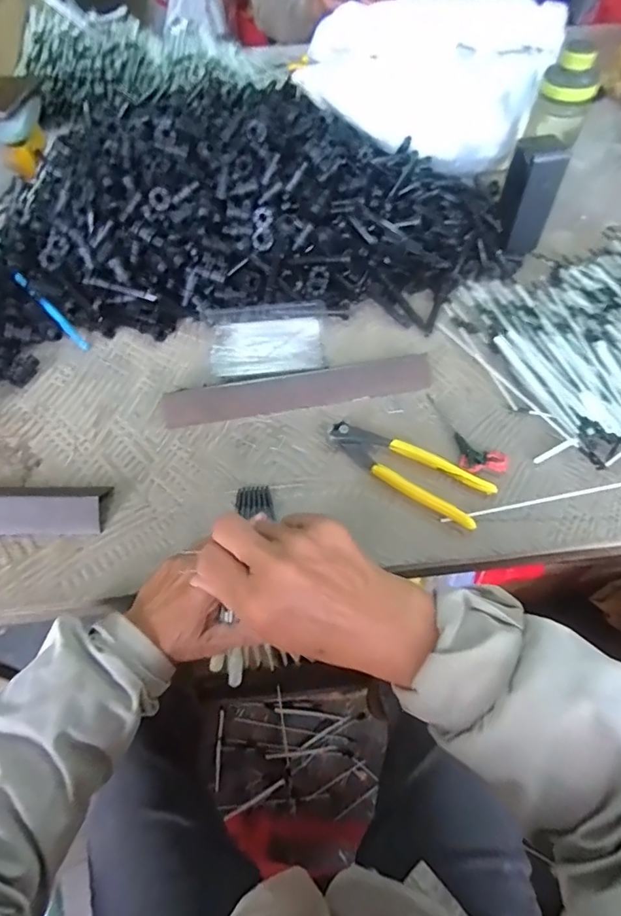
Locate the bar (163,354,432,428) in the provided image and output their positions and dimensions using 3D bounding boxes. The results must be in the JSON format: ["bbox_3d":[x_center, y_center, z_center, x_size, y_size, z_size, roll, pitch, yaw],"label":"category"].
[{"bbox_3d":[-0.013,-0.073,0.540,0.280,0.011,0.043,-10,57,-5],"label":"bar"}]

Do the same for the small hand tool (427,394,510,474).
[{"bbox_3d":[0.146,-0.022,0.505,0.041,0.006,0.113,-32,61,-18],"label":"small hand tool"}]

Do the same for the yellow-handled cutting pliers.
[{"bbox_3d":[0.093,0.007,0.483,0.158,0.013,0.054,32,63,21],"label":"yellow-handled cutting pliers"}]

